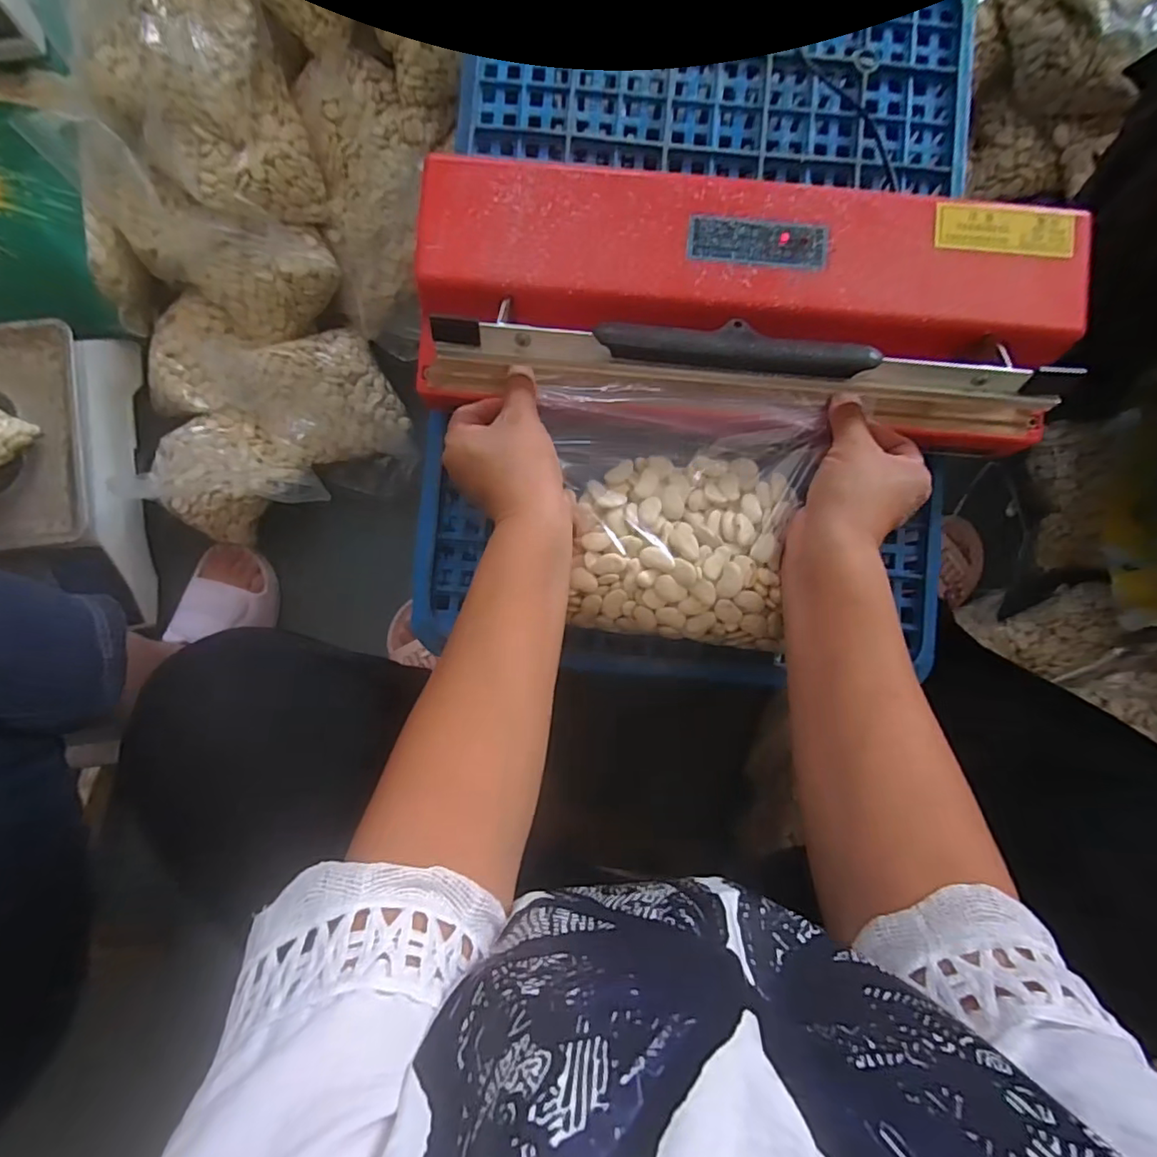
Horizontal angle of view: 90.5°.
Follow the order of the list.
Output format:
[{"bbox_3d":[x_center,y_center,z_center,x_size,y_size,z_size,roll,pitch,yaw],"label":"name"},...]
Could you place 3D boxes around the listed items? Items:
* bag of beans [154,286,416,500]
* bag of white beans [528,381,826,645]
[{"bbox_3d":[-0.347,-0.233,0.695,0.316,0.076,0.168,22,87,0],"label":"bag of beans"},{"bbox_3d":[0.067,-0.045,0.396,0.174,0.056,0.169,3,87,-1],"label":"bag of white beans"}]

